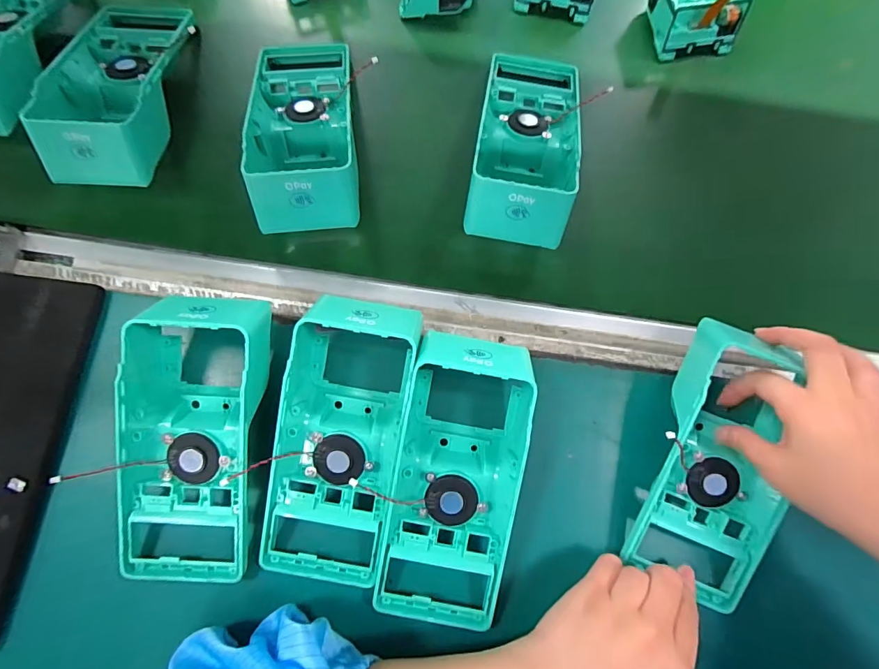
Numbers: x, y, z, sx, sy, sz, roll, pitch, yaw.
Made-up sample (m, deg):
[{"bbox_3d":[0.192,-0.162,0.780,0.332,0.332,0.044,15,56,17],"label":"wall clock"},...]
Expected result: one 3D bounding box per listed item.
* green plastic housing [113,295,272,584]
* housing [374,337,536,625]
[{"bbox_3d":[-0.166,0.067,0.285,0.082,0.062,0.189,3,75,-1],"label":"green plastic housing"},{"bbox_3d":[0.011,0.097,0.296,0.083,0.056,0.191,11,88,1],"label":"housing"}]

